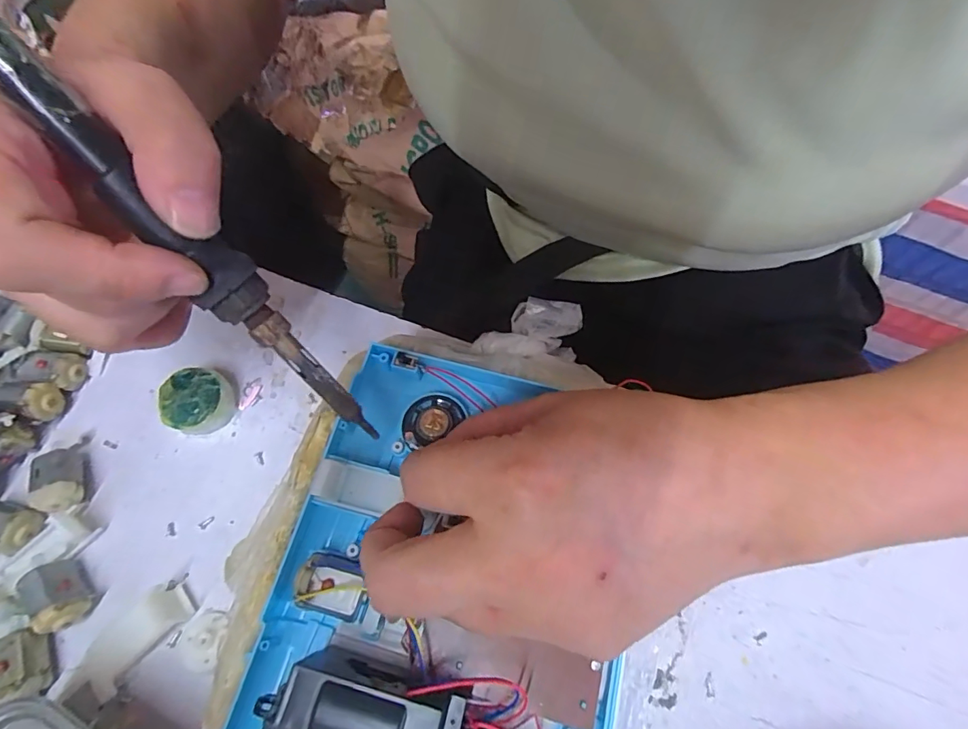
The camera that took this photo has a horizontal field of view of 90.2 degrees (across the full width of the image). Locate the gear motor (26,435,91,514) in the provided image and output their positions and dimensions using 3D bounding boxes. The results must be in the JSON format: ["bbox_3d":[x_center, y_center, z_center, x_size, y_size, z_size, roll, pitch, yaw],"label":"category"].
[{"bbox_3d":[-0.205,0.053,0.235,0.019,0.017,0.038,-17,68,-7],"label":"gear motor"}]

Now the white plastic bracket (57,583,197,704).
[{"bbox_3d":[-0.156,0.121,0.211,0.022,0.007,0.055,36,71,14],"label":"white plastic bracket"}]

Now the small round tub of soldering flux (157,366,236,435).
[{"bbox_3d":[-0.149,0.020,0.250,0.030,0.021,0.031,0,66,0],"label":"small round tub of soldering flux"}]

